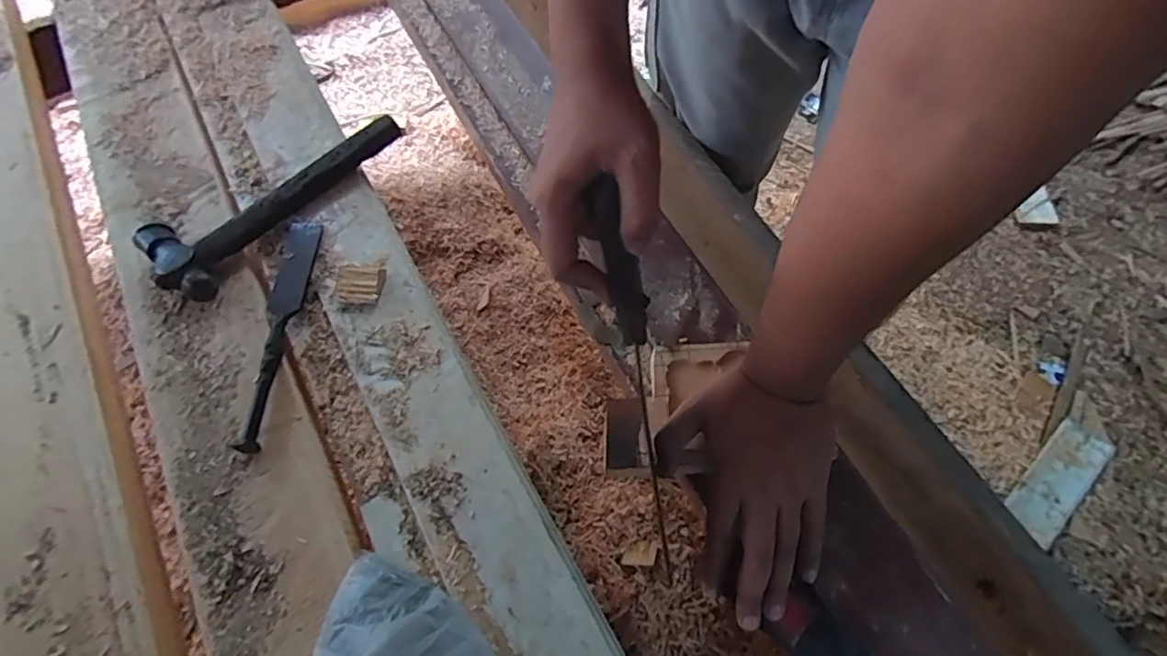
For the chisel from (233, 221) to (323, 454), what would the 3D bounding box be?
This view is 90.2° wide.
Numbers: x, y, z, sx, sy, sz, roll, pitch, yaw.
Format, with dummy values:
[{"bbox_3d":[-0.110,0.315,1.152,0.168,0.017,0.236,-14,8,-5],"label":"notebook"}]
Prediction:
[{"bbox_3d":[-0.285,-0.002,0.542,0.034,0.017,0.238,-1,64,2],"label":"chisel"}]

